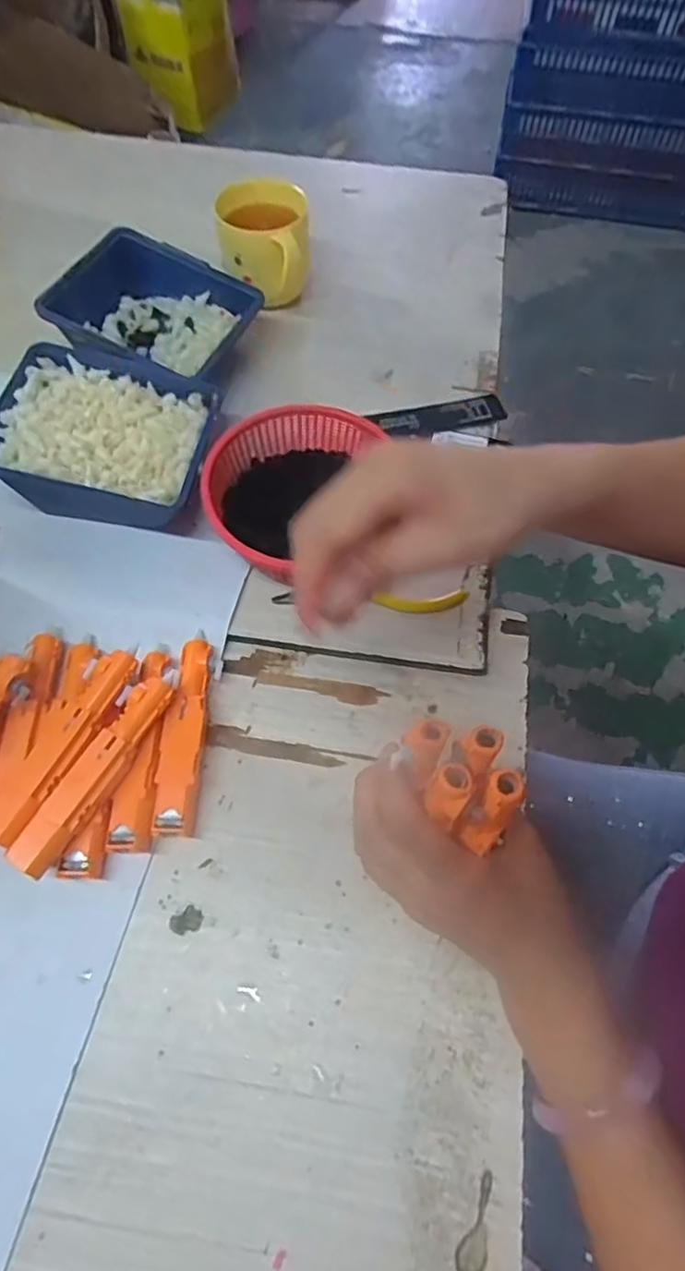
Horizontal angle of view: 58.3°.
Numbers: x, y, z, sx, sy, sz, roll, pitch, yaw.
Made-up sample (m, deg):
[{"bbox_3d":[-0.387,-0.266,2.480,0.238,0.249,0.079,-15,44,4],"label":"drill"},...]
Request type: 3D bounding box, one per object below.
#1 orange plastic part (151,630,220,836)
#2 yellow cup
[{"bbox_3d":[-0.095,0.058,0.379,0.025,0.021,0.125,4,64,0],"label":"orange plastic part"},{"bbox_3d":[-0.066,-0.330,0.527,0.073,0.077,0.067,1,64,-1],"label":"yellow cup"}]

